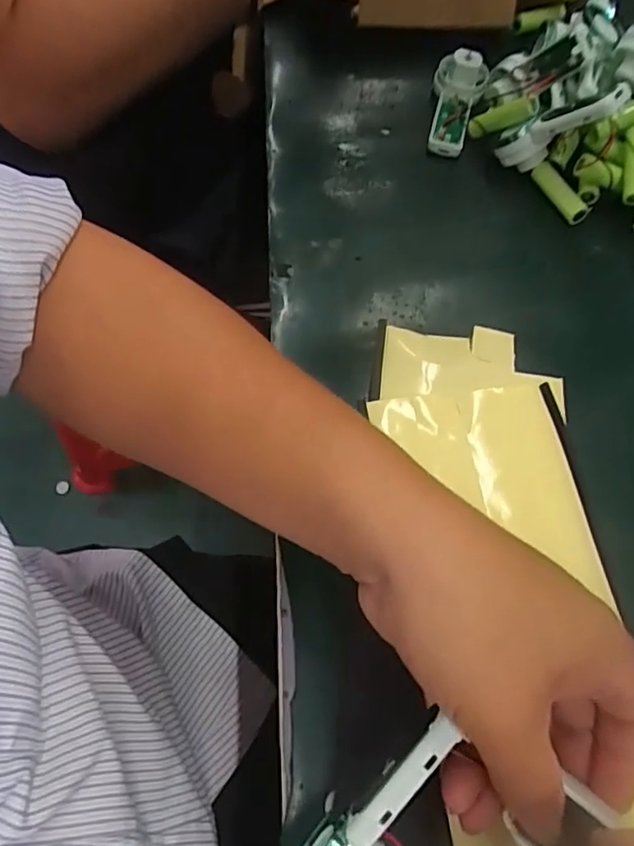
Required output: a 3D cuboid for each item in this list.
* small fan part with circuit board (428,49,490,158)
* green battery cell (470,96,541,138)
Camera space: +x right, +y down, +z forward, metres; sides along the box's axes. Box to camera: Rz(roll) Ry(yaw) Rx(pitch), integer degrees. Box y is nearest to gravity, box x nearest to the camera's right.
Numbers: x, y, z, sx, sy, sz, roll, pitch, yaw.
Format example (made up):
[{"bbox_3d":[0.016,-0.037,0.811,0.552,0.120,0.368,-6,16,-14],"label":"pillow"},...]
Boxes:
[{"bbox_3d":[0.104,-0.235,0.432,0.046,0.043,0.080,14,62,5],"label":"small fan part with circuit board"},{"bbox_3d":[0.130,-0.214,0.411,0.047,0.012,0.013,1,53,45],"label":"green battery cell"}]

